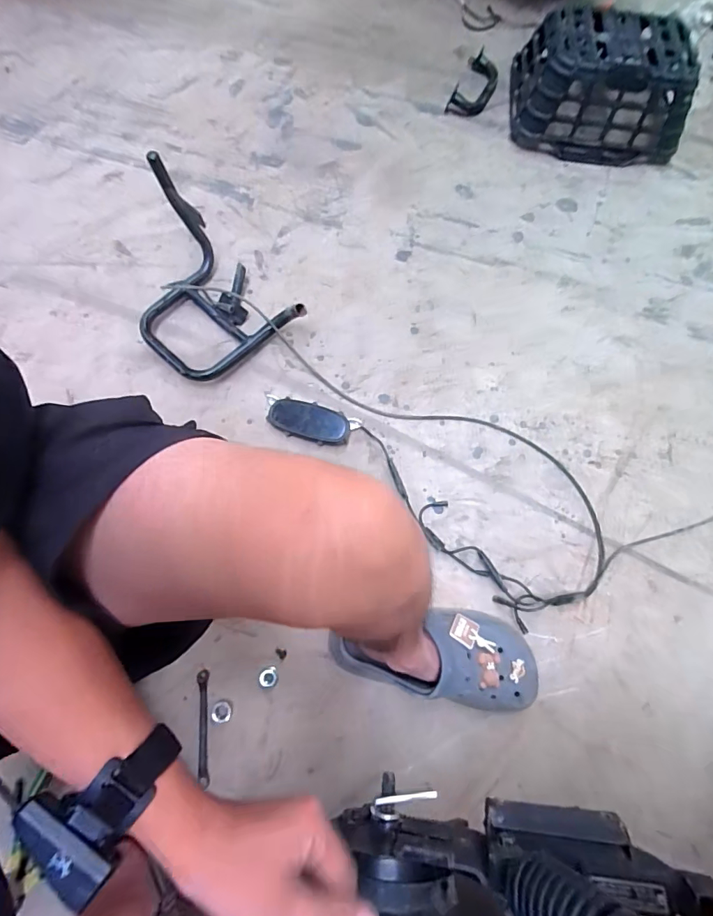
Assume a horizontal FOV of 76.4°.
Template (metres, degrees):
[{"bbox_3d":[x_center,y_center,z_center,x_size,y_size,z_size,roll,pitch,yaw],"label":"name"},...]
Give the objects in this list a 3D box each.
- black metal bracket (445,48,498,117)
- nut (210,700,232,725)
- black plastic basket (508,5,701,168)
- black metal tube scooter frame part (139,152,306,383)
[{"bbox_3d":[0.237,-0.739,0.900,0.074,0.031,0.150,22,76,5],"label":"black metal bracket"},{"bbox_3d":[-0.180,0.339,0.603,0.026,0.008,0.027,0,75,-1],"label":"nut"},{"bbox_3d":[0.446,-0.687,0.836,0.291,0.137,0.232,-3,75,-2],"label":"black plastic basket"},{"bbox_3d":[-0.249,-0.250,0.687,0.271,0.154,0.191,43,78,9],"label":"black metal tube scooter frame part"}]

